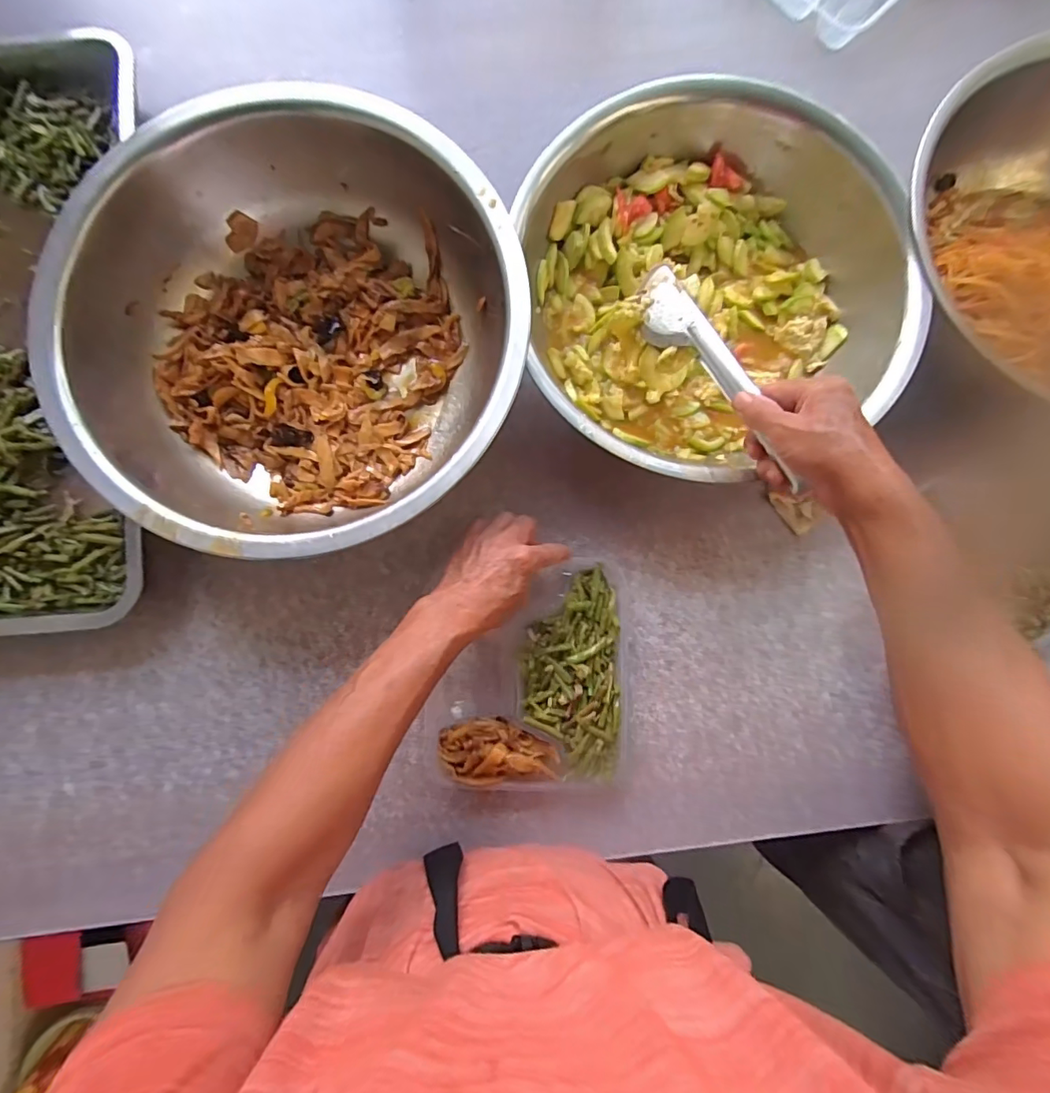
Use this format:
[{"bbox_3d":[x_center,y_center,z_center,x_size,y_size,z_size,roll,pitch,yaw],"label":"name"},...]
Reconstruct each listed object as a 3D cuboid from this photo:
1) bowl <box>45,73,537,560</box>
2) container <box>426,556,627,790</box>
[{"bbox_3d":[-0.190,-0.179,0.446,0.373,0.119,0.373,0,81,1],"label":"bowl"},{"bbox_3d":[0.004,0.119,0.476,0.186,0.043,0.204,-1,81,1],"label":"container"}]

